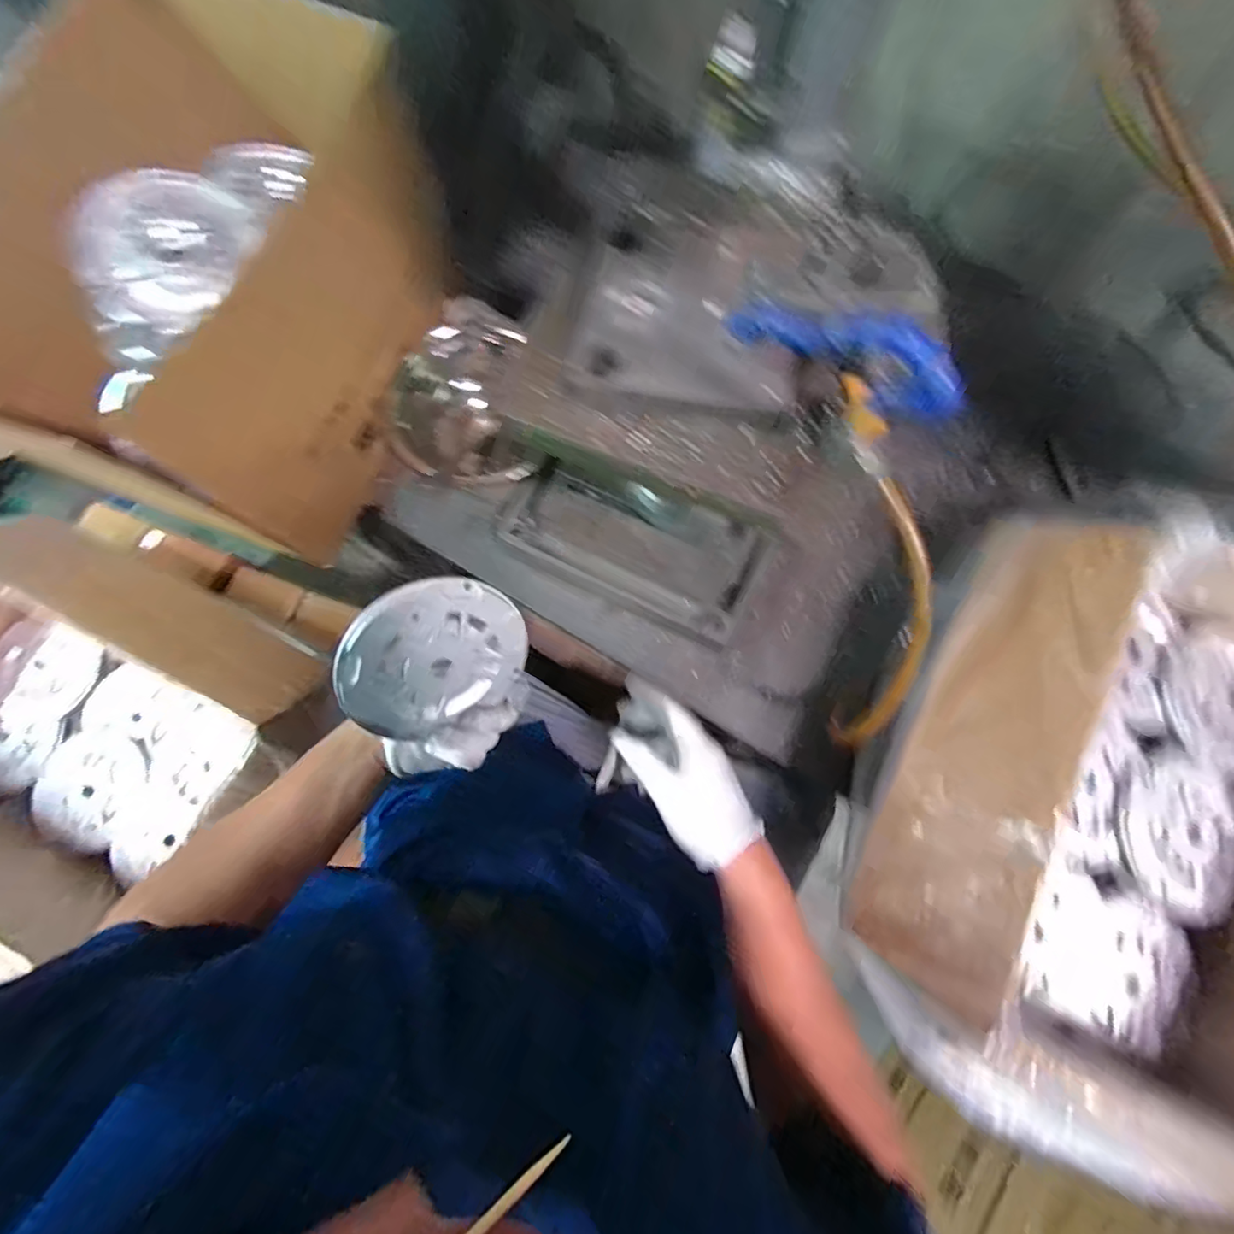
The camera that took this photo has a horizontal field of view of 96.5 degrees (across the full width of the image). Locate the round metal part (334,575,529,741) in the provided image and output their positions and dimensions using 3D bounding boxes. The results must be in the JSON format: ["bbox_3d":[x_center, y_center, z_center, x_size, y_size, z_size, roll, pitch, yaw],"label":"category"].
[{"bbox_3d":[-0.135,0.028,0.407,0.133,0.118,0.007,-29,41,-20],"label":"round metal part"}]

